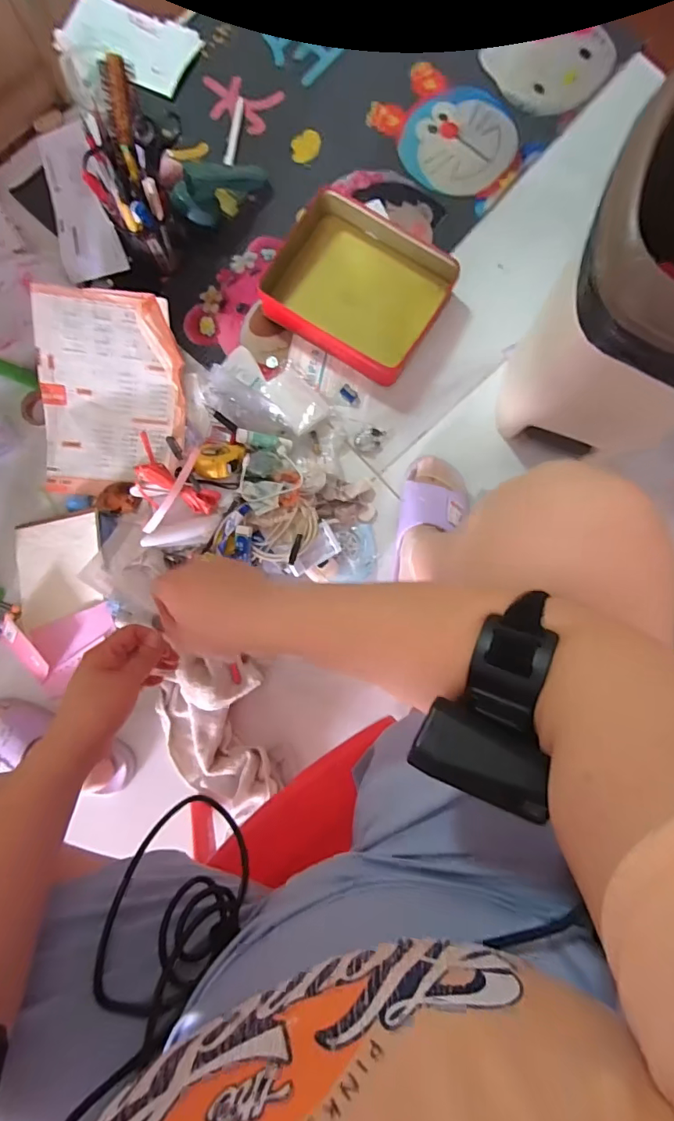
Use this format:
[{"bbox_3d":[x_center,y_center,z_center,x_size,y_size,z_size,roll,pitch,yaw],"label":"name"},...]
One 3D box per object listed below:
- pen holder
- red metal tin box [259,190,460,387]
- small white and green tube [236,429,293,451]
[{"bbox_3d":[-0.266,-0.521,0.672,0.127,0.208,0.106,-35,85,-3],"label":"pen holder"},{"bbox_3d":[0.039,-0.413,0.734,0.242,0.069,0.221,29,88,3],"label":"red metal tin box"},{"bbox_3d":[-0.106,-0.176,0.707,0.081,0.018,0.022,6,86,-18],"label":"small white and green tube"}]

